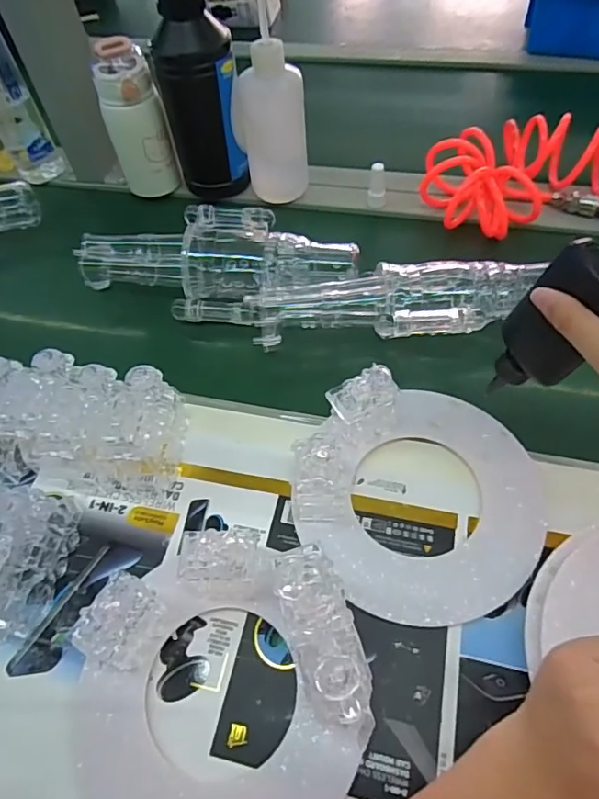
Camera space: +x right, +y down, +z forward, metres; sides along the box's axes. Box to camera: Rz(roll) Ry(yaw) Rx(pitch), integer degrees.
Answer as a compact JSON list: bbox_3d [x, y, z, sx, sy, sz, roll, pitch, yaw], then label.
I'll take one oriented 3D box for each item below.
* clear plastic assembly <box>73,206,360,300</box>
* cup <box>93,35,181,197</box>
[{"bbox_3d":[-0.087,-0.156,0.558,0.290,0.046,0.095,2,57,5],"label":"clear plastic assembly"},{"bbox_3d":[-0.194,-0.329,0.631,0.060,0.167,0.060,-2,57,3],"label":"cup"}]

